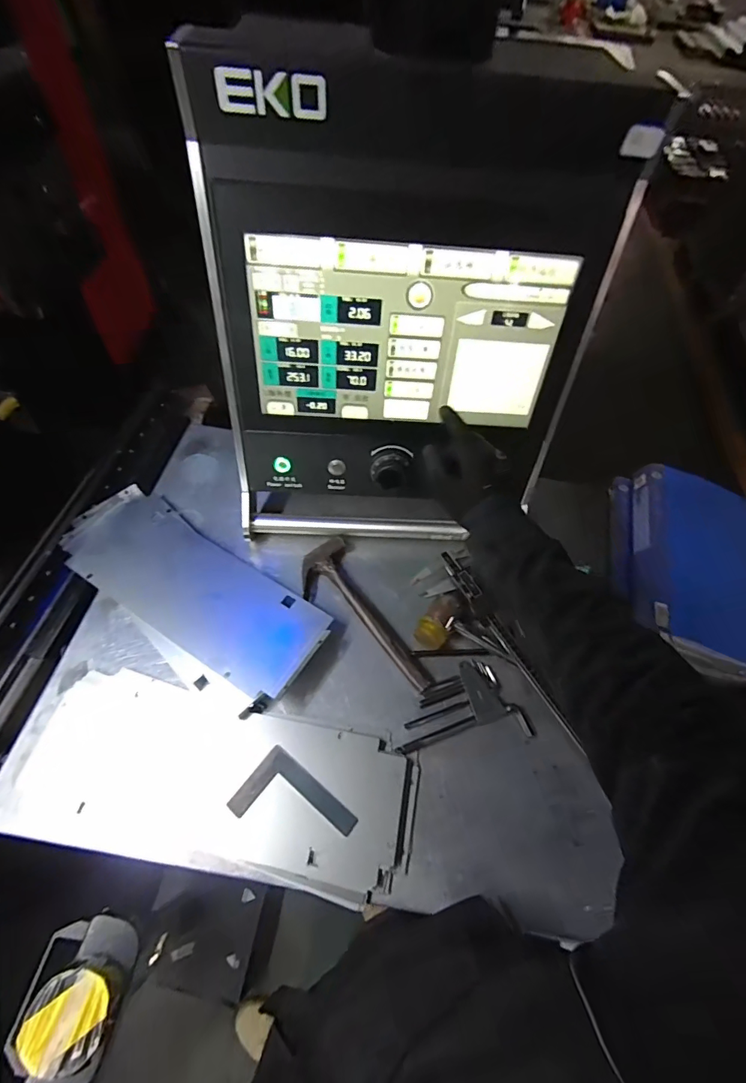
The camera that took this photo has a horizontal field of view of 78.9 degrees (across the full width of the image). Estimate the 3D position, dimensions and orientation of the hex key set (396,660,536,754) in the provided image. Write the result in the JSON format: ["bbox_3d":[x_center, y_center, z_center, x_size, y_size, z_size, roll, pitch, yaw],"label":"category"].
[{"bbox_3d":[0.115,0.211,0.598,0.169,0.010,0.102,-4,57,-6],"label":"hex key set"}]

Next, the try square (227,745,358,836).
[{"bbox_3d":[-0.091,0.304,0.510,0.125,0.008,0.081,35,61,18],"label":"try square"}]

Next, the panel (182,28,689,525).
[{"bbox_3d":[0.034,-0.221,0.567,0.425,0.539,0.093,1,41,-4],"label":"panel"}]

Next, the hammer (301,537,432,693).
[{"bbox_3d":[-0.018,0.113,0.645,0.089,0.033,0.247,-25,62,-19],"label":"hammer"}]

